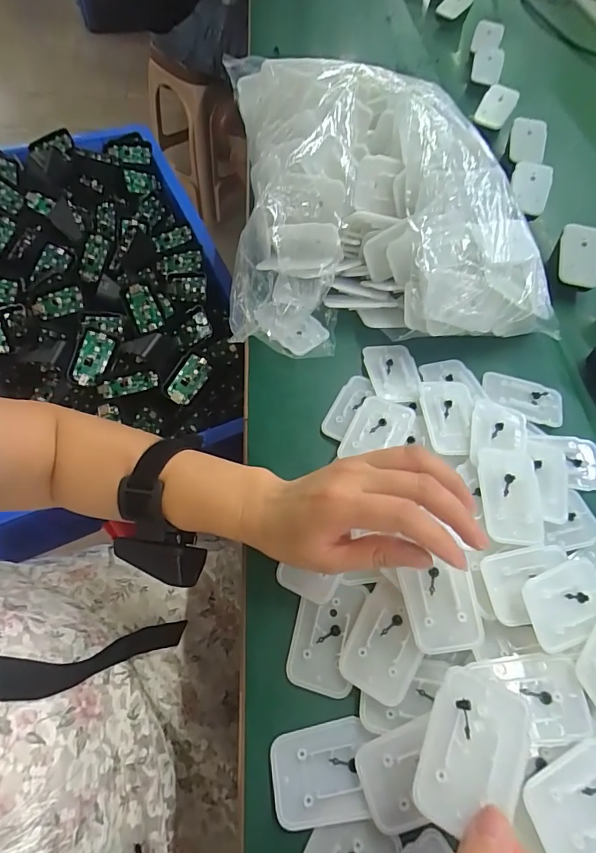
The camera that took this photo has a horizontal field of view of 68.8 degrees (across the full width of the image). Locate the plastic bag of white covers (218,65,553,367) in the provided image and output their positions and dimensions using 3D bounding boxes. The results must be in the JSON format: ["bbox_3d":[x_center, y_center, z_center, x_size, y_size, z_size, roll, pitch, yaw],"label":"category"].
[{"bbox_3d":[0.081,-0.211,0.417,0.305,0.138,0.256,3,60,-2],"label":"plastic bag of white covers"}]

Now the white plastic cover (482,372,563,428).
[{"bbox_3d":[0.197,-0.024,0.380,0.067,0.008,0.043,15,60,4],"label":"white plastic cover"}]

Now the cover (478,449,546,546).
[{"bbox_3d":[0.152,0.049,0.312,0.044,0.013,0.070,7,60,0],"label":"cover"}]

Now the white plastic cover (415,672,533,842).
[{"bbox_3d":[0.087,0.162,0.218,0.045,0.004,0.068,12,55,32],"label":"white plastic cover"}]

